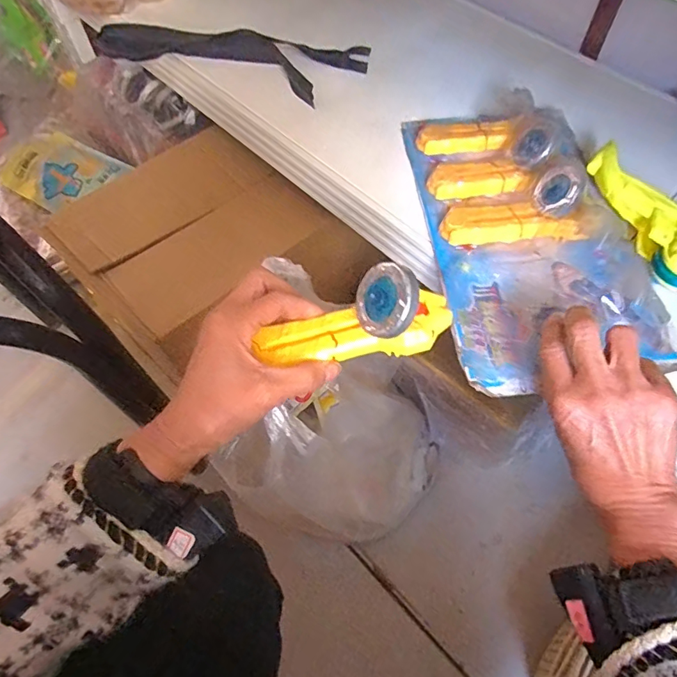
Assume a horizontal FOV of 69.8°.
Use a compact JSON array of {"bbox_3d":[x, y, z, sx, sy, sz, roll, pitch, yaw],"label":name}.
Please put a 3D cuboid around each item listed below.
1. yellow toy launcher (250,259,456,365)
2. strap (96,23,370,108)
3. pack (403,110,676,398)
[{"bbox_3d":[0.011,-0.015,0.319,0.127,0.058,0.045,-5,62,-1],"label":"yellow toy launcher"},{"bbox_3d":[-0.140,-0.359,0.605,0.337,0.033,0.121,12,64,8],"label":"strap"},{"bbox_3d":[0.178,-0.111,0.449,0.180,0.058,0.316,-5,62,-1],"label":"pack"}]

